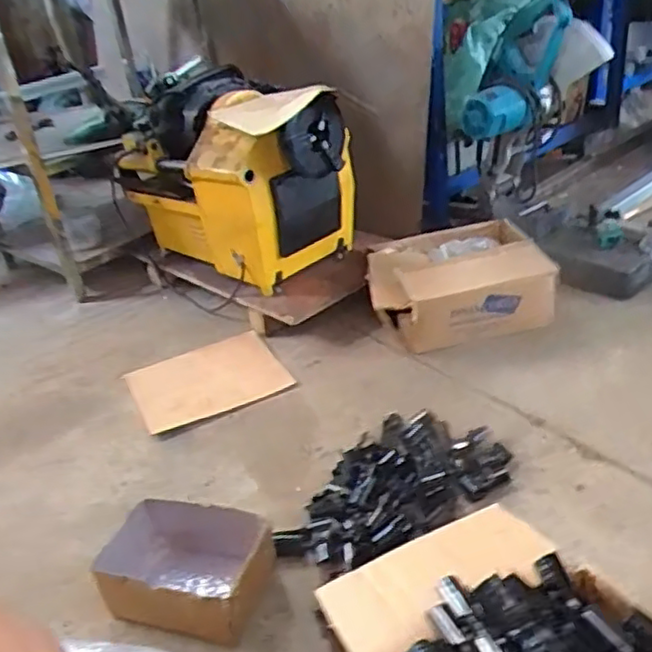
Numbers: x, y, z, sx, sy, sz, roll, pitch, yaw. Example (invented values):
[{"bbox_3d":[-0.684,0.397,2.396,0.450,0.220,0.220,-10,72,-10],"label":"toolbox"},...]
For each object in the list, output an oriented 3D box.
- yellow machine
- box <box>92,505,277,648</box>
[{"bbox_3d":[-0.217,-0.357,1.617,0.298,0.405,0.647,-30,37,-34],"label":"yellow machine"},{"bbox_3d":[-0.188,0.329,0.917,0.208,0.106,0.159,1,31,14],"label":"box"}]

